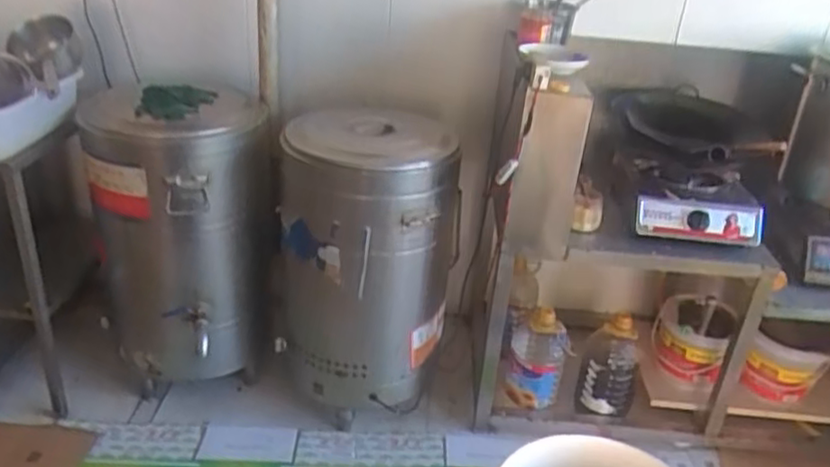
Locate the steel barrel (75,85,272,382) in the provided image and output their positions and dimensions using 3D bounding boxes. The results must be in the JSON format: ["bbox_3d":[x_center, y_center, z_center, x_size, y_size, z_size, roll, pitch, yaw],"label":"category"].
[{"bbox_3d":[-0.591,0.016,1.784,0.430,0.680,0.435,-5,29,-18],"label":"steel barrel"}]

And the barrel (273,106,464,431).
[{"bbox_3d":[-0.135,0.054,1.807,0.425,0.683,0.434,3,28,-4],"label":"barrel"}]

